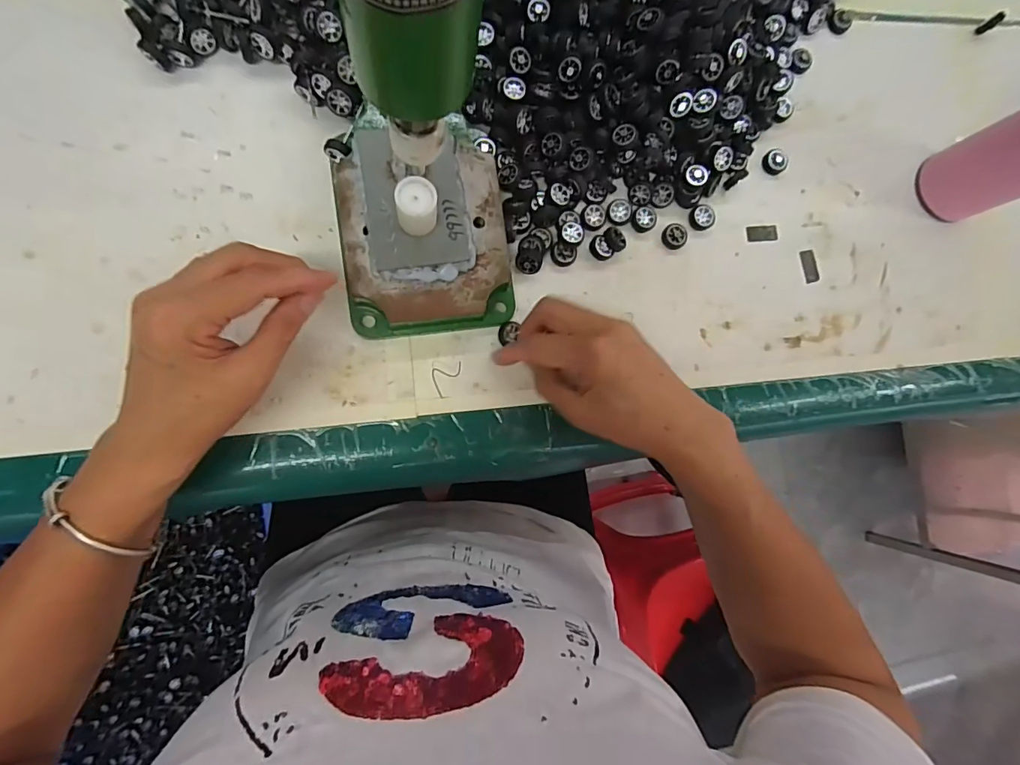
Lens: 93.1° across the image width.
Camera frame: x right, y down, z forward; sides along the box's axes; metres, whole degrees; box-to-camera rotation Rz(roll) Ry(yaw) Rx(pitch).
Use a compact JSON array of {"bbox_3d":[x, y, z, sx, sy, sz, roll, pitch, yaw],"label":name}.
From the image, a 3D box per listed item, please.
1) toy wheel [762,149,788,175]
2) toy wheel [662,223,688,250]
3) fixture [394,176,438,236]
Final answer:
[{"bbox_3d":[0.223,-0.186,0.406,0.020,0.010,0.020,1,86,-9],"label":"toy wheel"},{"bbox_3d":[0.132,-0.118,0.388,0.019,0.005,0.020,1,86,-9],"label":"toy wheel"},{"bbox_3d":[-0.058,-0.110,0.303,0.024,0.029,0.025,2,86,-9],"label":"fixture"}]

